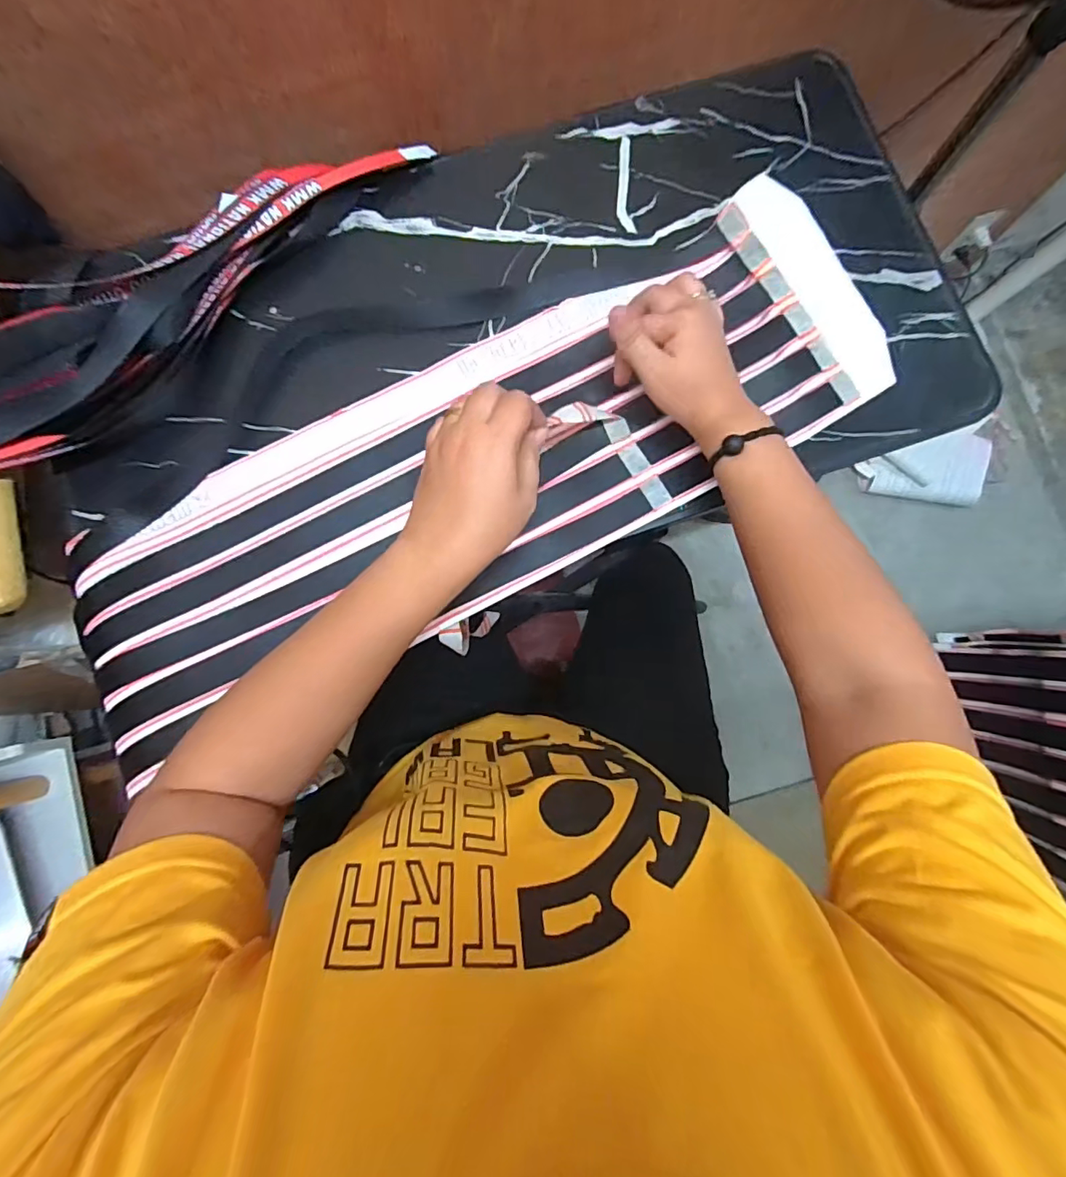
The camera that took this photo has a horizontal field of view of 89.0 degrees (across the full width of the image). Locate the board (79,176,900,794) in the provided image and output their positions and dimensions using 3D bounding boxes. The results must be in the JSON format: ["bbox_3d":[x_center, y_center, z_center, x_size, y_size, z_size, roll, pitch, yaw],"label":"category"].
[{"bbox_3d":[-0.042,-0.104,0.456,0.695,0.026,0.207,-28,84,-3],"label":"board"}]

